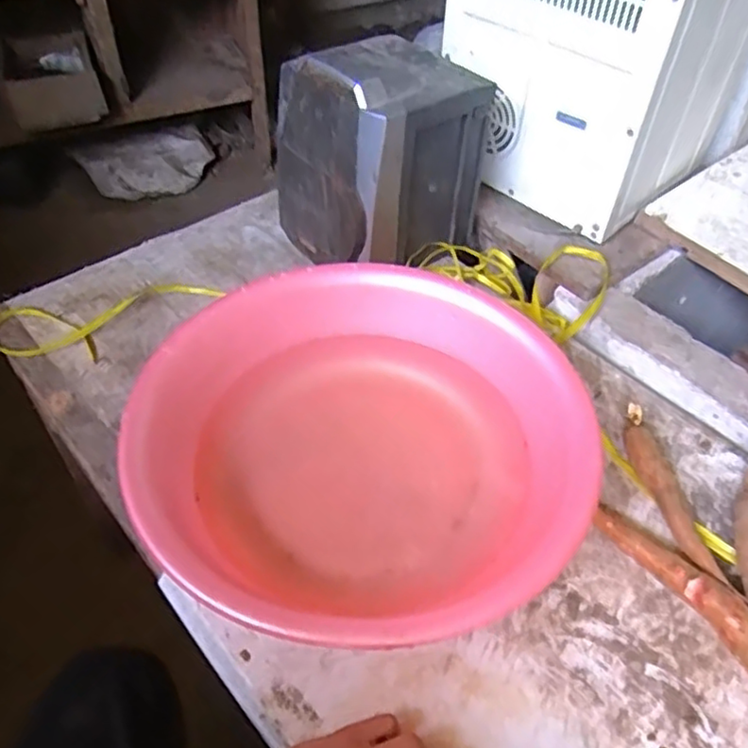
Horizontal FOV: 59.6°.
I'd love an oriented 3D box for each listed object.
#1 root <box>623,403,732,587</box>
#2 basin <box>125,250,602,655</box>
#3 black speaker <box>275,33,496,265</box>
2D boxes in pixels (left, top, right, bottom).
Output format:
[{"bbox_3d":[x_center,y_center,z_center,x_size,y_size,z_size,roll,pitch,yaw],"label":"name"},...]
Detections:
[{"bbox_3d":[0.293,0.121,0.664,0.029,0.037,0.200,-5,51,-5],"label":"root"},{"bbox_3d":[-0.003,0.057,0.649,0.416,0.125,0.388,0,51,0],"label":"basin"},{"bbox_3d":[0.002,-0.297,0.849,0.233,0.220,0.211,-26,56,-20],"label":"black speaker"}]

